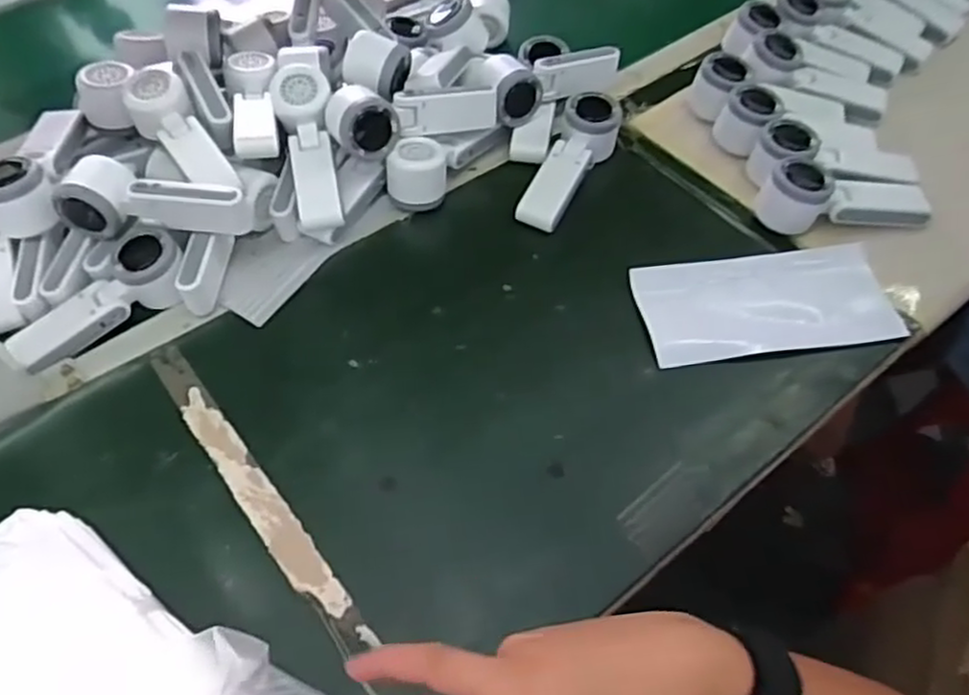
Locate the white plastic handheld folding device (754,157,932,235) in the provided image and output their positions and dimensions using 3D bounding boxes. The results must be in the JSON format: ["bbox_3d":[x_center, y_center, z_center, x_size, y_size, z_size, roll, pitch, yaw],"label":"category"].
[{"bbox_3d":[0.342,-0.137,0.693,0.150,0.070,0.062,7,57,3],"label":"white plastic handheld folding device"}]

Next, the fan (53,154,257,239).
[{"bbox_3d":[-0.296,-0.130,0.643,0.169,0.057,0.053,1,54,1],"label":"fan"}]

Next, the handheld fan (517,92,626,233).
[{"bbox_3d":[0.091,-0.187,0.731,0.061,0.053,0.163,19,58,11],"label":"handheld fan"}]

